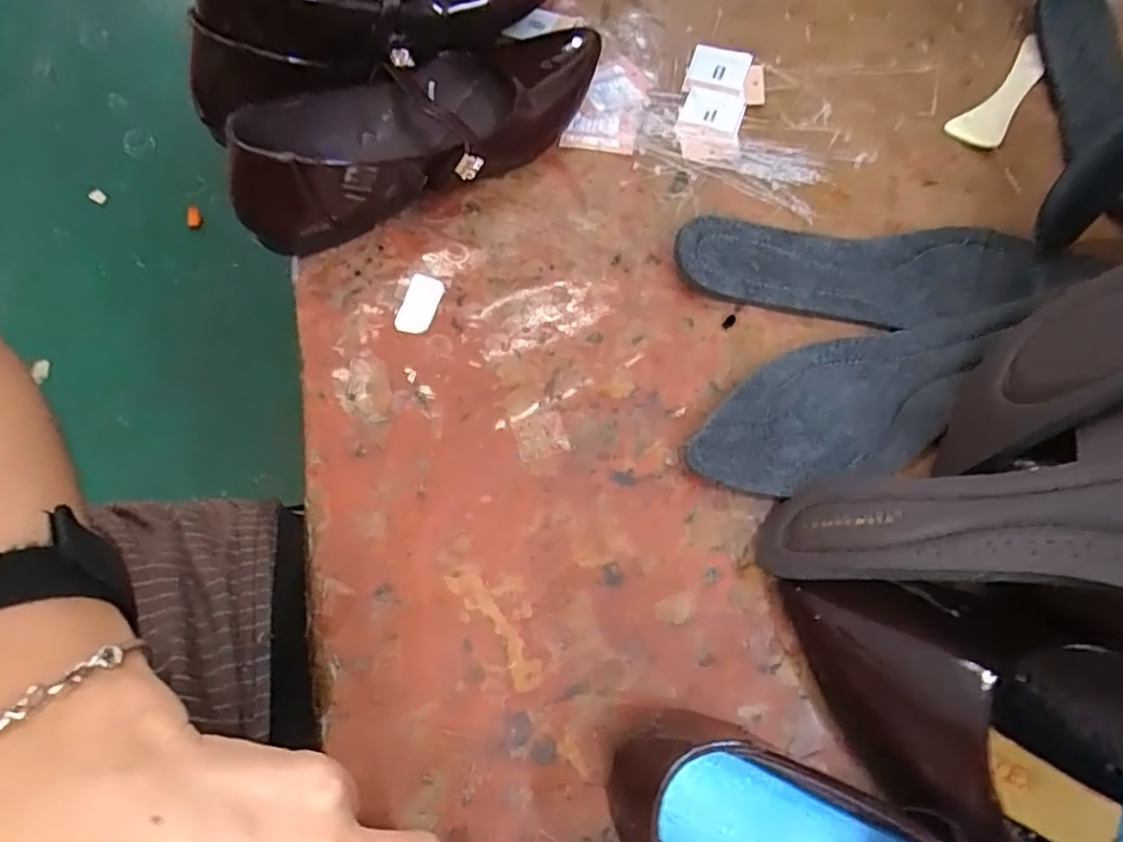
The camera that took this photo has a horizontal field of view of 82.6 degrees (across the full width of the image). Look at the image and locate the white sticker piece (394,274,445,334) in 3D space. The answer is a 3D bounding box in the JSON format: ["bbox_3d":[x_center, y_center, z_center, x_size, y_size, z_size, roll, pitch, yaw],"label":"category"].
[{"bbox_3d":[-0.083,-0.068,0.376,0.020,0.004,0.038,16,69,0],"label":"white sticker piece"}]

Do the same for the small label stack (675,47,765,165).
[{"bbox_3d":[0.110,-0.220,0.442,0.054,0.005,0.111,9,65,7],"label":"small label stack"}]

